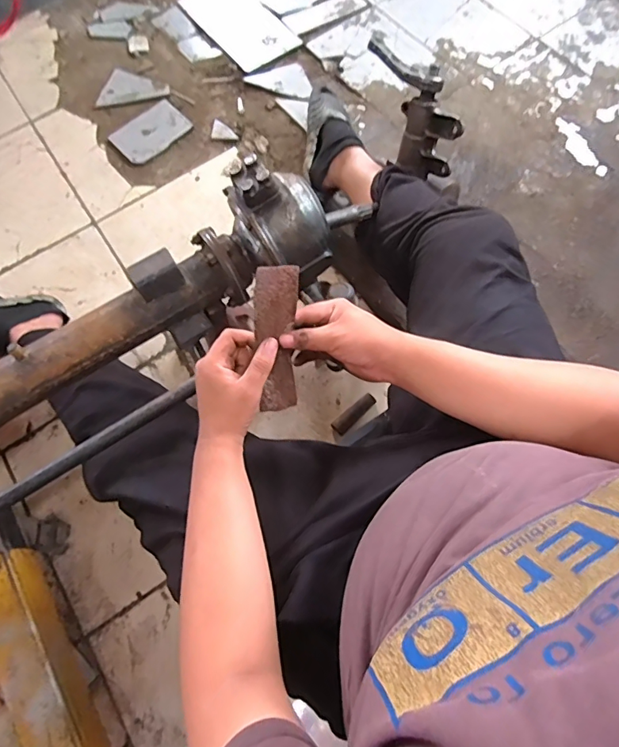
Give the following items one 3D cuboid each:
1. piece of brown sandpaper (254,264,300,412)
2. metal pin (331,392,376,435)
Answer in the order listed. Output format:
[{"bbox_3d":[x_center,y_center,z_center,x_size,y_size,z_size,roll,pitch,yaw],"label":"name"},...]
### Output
[{"bbox_3d":[-0.035,-0.034,0.520,0.047,0.175,0.027,-1,34,-1],"label":"piece of brown sandpaper"},{"bbox_3d":[0.091,0.083,0.927,0.103,0.021,0.030,-40,74,-11],"label":"metal pin"}]

